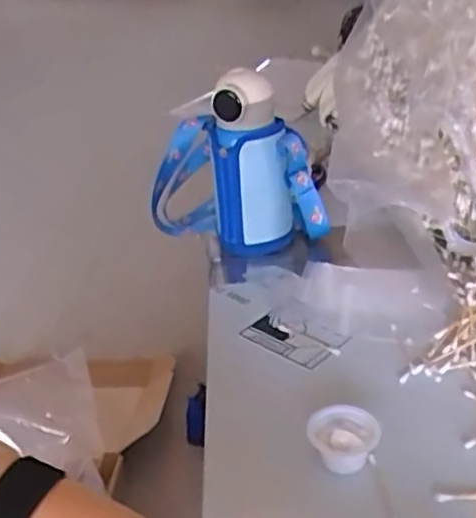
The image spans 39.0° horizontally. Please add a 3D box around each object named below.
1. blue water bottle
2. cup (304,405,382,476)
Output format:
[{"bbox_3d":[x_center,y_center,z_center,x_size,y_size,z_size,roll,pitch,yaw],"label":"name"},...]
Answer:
[{"bbox_3d":[-0.007,-0.118,0.807,0.224,0.197,0.084,17,37,34],"label":"blue water bottle"},{"bbox_3d":[0.082,0.136,0.515,0.051,0.025,0.044,-24,34,-28],"label":"cup"}]

